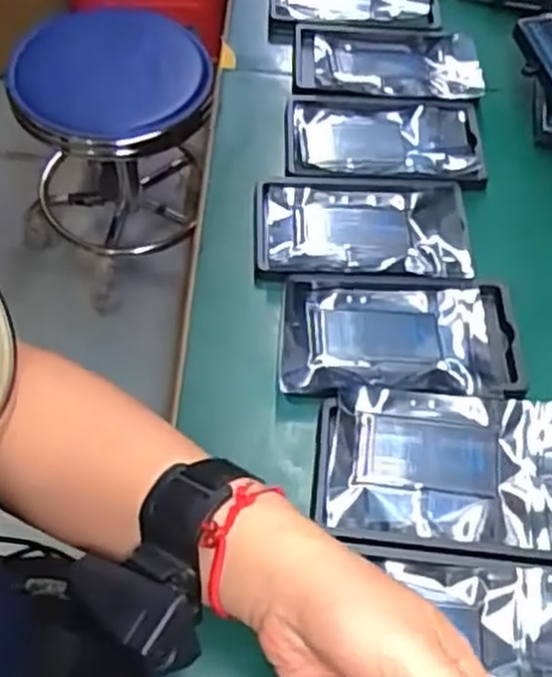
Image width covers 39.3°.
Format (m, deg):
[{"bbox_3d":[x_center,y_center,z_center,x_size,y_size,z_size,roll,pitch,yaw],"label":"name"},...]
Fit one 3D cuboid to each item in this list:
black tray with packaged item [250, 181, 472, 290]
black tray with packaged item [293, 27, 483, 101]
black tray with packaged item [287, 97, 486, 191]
[{"bbox_3d":[0.065,-0.081,0.583,0.156,0.009,0.100,1,58,-1],"label":"black tray with packaged item"},{"bbox_3d":[0.101,-0.250,0.695,0.165,0.013,0.104,5,58,1],"label":"black tray with packaged item"},{"bbox_3d":[0.090,-0.165,0.640,0.159,0.011,0.097,3,57,0],"label":"black tray with packaged item"}]

